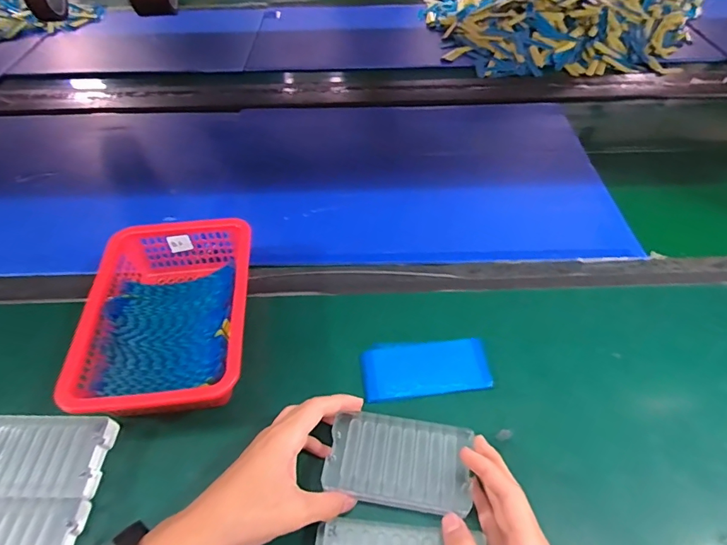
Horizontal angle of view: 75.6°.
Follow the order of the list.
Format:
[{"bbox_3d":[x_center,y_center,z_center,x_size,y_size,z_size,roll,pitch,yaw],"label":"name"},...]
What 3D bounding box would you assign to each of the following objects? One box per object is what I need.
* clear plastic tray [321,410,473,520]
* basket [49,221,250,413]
[{"bbox_3d":[0.030,0.158,0.394,0.116,0.009,0.073,6,48,5],"label":"clear plastic tray"},{"bbox_3d":[-0.193,0.046,0.480,0.150,0.066,0.220,-3,48,-4],"label":"basket"}]

